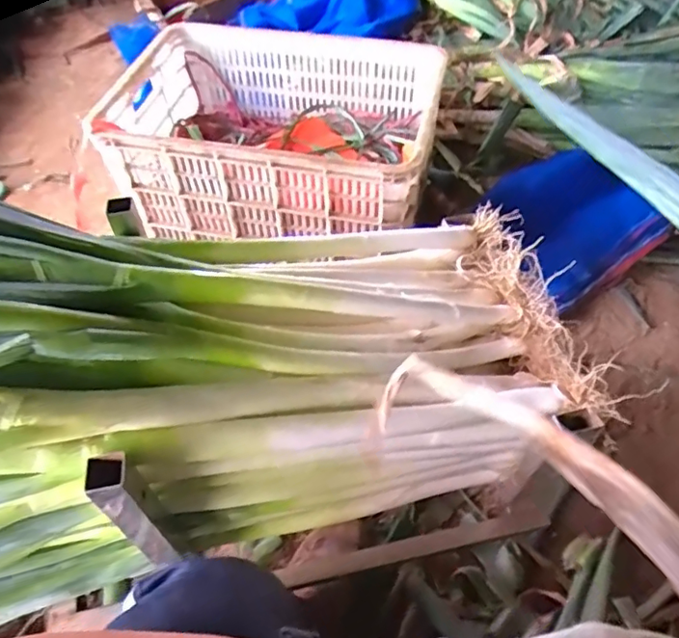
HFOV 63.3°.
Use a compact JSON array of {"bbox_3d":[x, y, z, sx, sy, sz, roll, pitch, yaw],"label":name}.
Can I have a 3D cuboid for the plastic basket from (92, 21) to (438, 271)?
[{"bbox_3d":[-0.112,-0.329,0.953,0.534,0.209,0.372,6,51,4],"label":"plastic basket"}]

